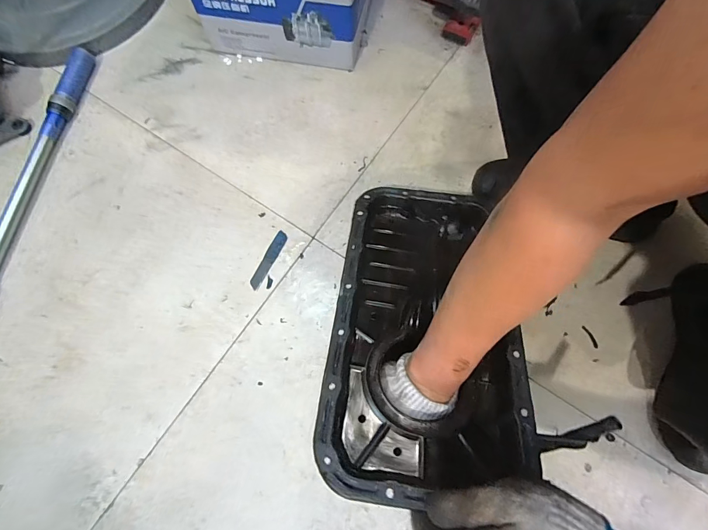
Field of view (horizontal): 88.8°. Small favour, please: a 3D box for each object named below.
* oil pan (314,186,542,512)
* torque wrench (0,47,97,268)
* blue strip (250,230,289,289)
[{"bbox_3d":[0.085,0.077,0.456,0.211,0.099,0.389,7,54,2],"label":"oil pan"},{"bbox_3d":[-0.542,-0.155,0.603,0.045,0.037,0.491,8,74,4],"label":"torque wrench"},{"bbox_3d":[-0.134,-0.009,0.567,0.022,0.004,0.099,25,76,9],"label":"blue strip"}]

